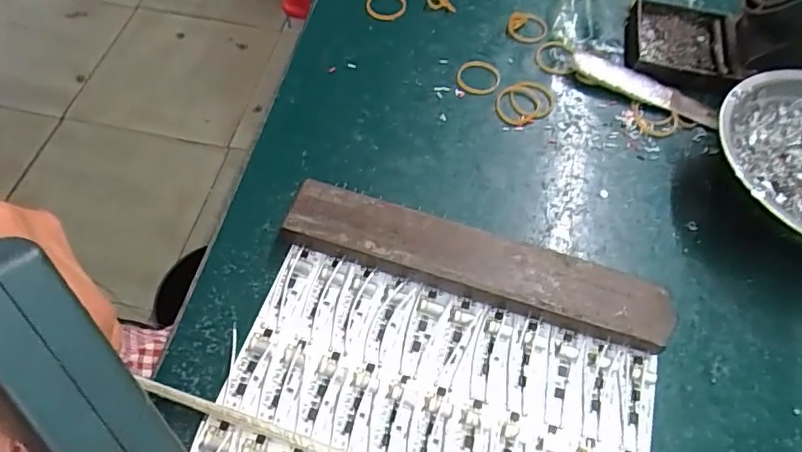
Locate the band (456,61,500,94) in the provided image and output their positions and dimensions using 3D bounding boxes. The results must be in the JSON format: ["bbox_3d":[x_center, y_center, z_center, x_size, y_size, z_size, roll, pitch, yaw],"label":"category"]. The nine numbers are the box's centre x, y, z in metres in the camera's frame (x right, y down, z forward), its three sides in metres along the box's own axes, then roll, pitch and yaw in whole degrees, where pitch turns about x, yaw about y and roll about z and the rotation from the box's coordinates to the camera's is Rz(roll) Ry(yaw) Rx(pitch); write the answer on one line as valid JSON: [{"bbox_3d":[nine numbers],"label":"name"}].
[{"bbox_3d":[0.051,-0.098,0.353,0.028,0.004,0.029,2,60,-3],"label":"band"}]

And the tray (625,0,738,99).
[{"bbox_3d":[0.187,-0.123,0.362,0.064,0.014,0.070,15,60,5],"label":"tray"}]

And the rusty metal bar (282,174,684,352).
[{"bbox_3d":[0.037,0.020,0.279,0.195,0.018,0.035,17,61,6],"label":"rusty metal bar"}]

